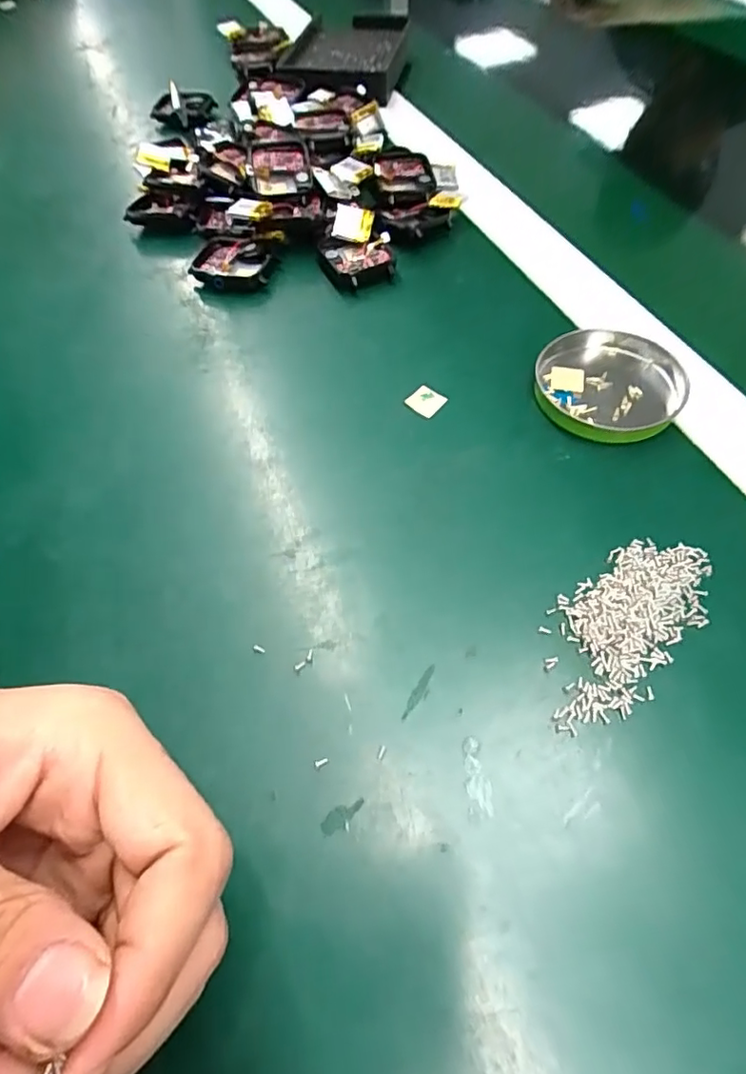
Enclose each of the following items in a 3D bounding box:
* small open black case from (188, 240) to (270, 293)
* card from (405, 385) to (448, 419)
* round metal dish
[{"bbox_3d":[-0.082,-0.155,0.325,0.043,0.013,0.031,14,58,11],"label":"small open black case"},{"bbox_3d":[0.025,-0.065,0.267,0.015,0.004,0.013,-38,63,-20],"label":"card"},{"bbox_3d":[0.110,-0.071,0.263,0.065,0.011,0.061,-1,57,2],"label":"round metal dish"}]

